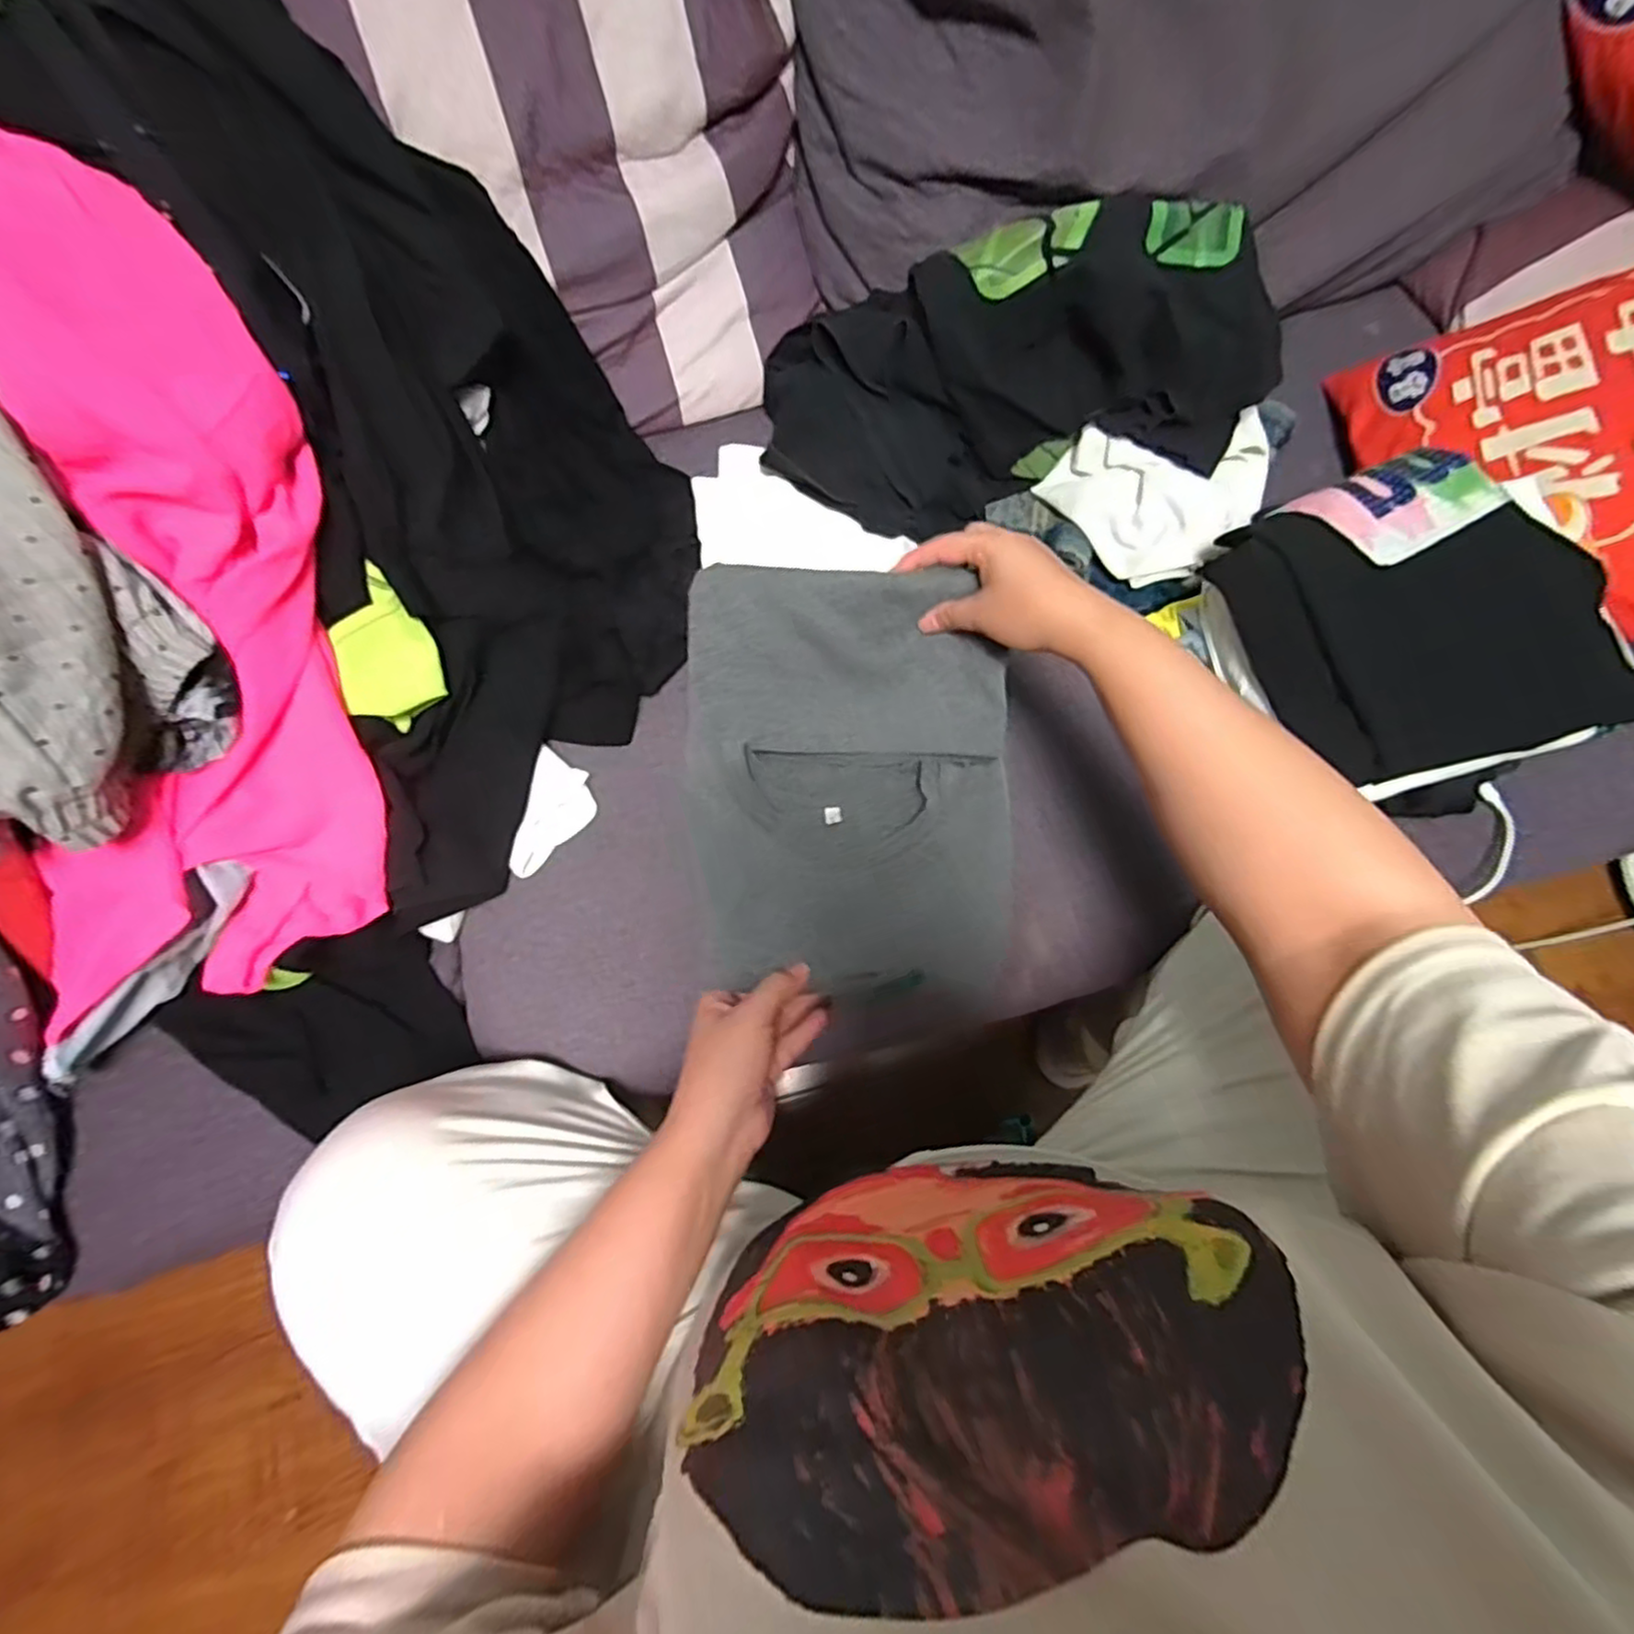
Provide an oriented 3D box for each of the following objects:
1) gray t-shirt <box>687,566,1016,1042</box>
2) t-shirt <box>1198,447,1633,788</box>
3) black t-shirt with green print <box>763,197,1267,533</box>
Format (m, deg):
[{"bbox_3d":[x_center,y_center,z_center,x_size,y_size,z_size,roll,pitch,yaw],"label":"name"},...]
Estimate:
[{"bbox_3d":[0.040,-0.018,0.527,0.249,0.094,0.344,-8,74,-4],"label":"gray t-shirt"},{"bbox_3d":[0.459,-0.160,0.528,0.237,0.052,0.244,-17,74,-6],"label":"t-shirt"},{"bbox_3d":[0.196,-0.410,0.632,0.479,0.184,0.204,-12,74,-5],"label":"black t-shirt with green print"}]

